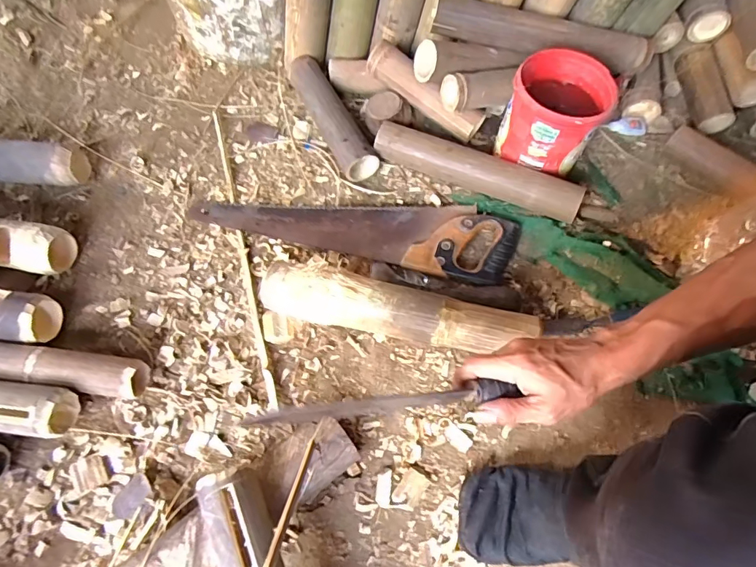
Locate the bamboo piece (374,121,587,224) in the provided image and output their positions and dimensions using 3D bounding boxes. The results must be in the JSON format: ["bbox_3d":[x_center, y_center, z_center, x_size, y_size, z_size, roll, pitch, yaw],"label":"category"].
[{"bbox_3d":[0.156,-0.180,0.728,0.328,0.058,0.050,22,65,11],"label":"bamboo piece"}]

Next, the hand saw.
[{"bbox_3d":[-0.040,-0.103,0.712,0.492,0.032,0.121,14,64,7],"label":"hand saw"}]

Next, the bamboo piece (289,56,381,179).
[{"bbox_3d":[-0.080,-0.294,0.791,0.067,0.062,0.263,-23,65,-11],"label":"bamboo piece"}]

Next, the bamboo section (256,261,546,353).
[{"bbox_3d":[0.022,0.037,0.617,0.361,0.072,0.073,12,63,6],"label":"bamboo section"}]

